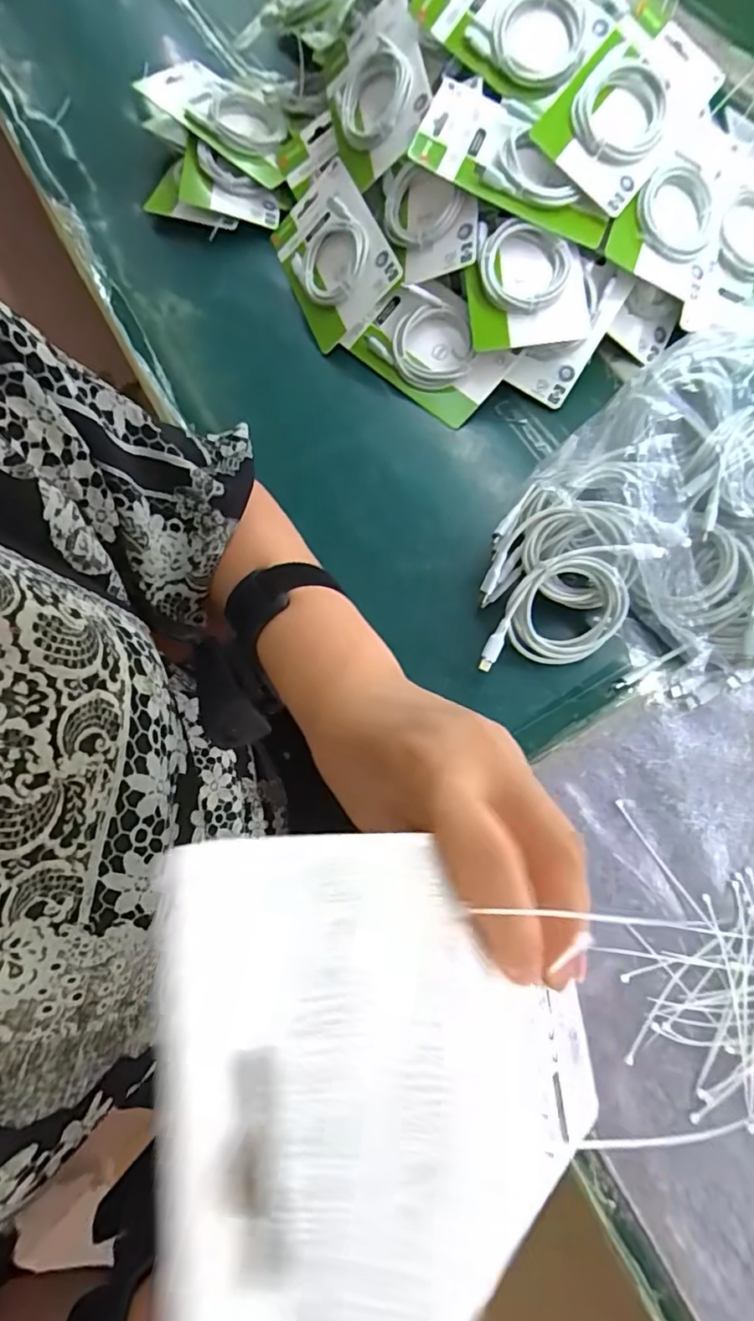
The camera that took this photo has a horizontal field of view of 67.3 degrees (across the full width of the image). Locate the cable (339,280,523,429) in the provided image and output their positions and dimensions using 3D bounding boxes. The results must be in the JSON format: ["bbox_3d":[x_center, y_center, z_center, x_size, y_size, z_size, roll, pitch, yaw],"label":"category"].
[{"bbox_3d":[0.051,-0.294,0.531,0.140,0.026,0.093,42,101,9],"label":"cable"}]

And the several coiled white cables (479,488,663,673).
[{"bbox_3d":[0.138,-0.055,0.434,0.109,0.032,0.142,21,91,-2],"label":"several coiled white cables"}]

